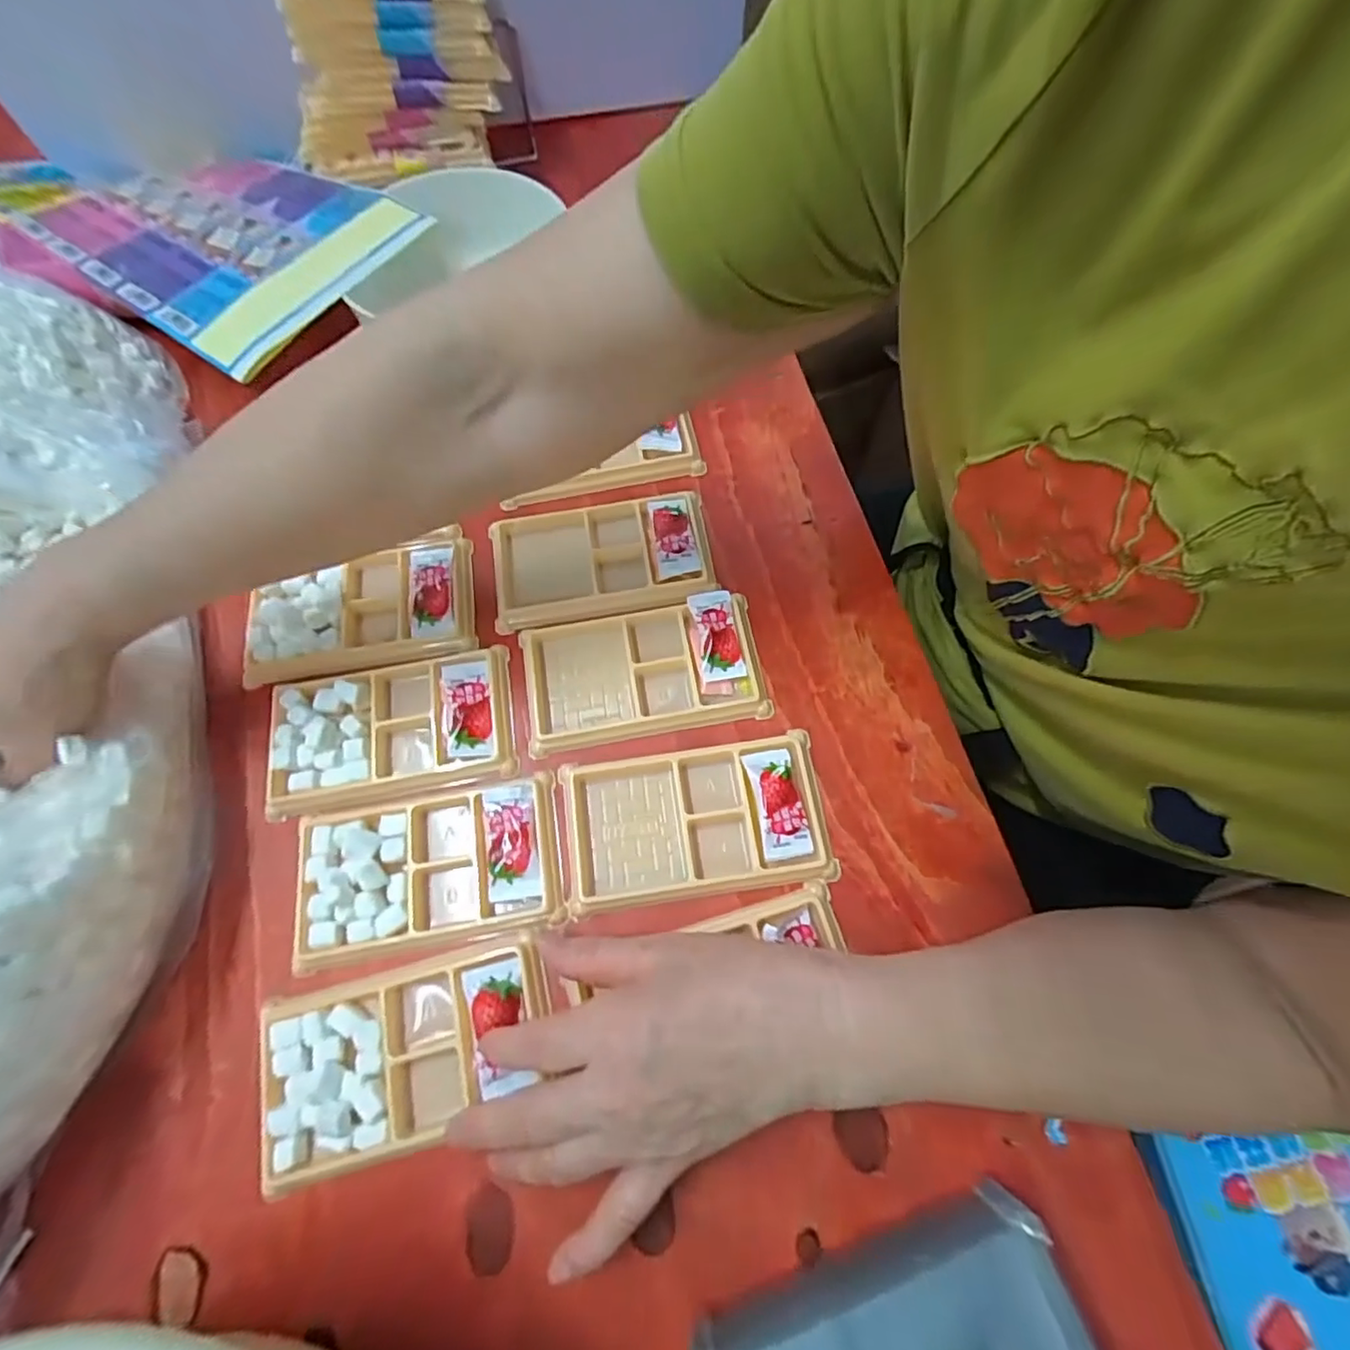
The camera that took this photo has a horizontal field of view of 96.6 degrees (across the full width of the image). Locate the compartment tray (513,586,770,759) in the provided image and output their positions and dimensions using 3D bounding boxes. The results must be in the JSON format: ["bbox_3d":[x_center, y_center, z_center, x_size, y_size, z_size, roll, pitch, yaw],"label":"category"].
[{"bbox_3d":[-0.019,-0.004,0.352,0.135,0.014,0.081,-10,69,-3],"label":"compartment tray"}]

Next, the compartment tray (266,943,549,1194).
[{"bbox_3d":[-0.126,0.178,0.286,0.134,0.023,0.075,-15,69,-5],"label":"compartment tray"}]

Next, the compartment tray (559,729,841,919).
[{"bbox_3d":[0.010,0.076,0.320,0.136,0.015,0.077,-8,69,-2],"label":"compartment tray"}]

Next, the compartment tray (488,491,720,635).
[{"bbox_3d":[-0.046,-0.077,0.380,0.135,0.014,0.081,-8,69,-2],"label":"compartment tray"}]

